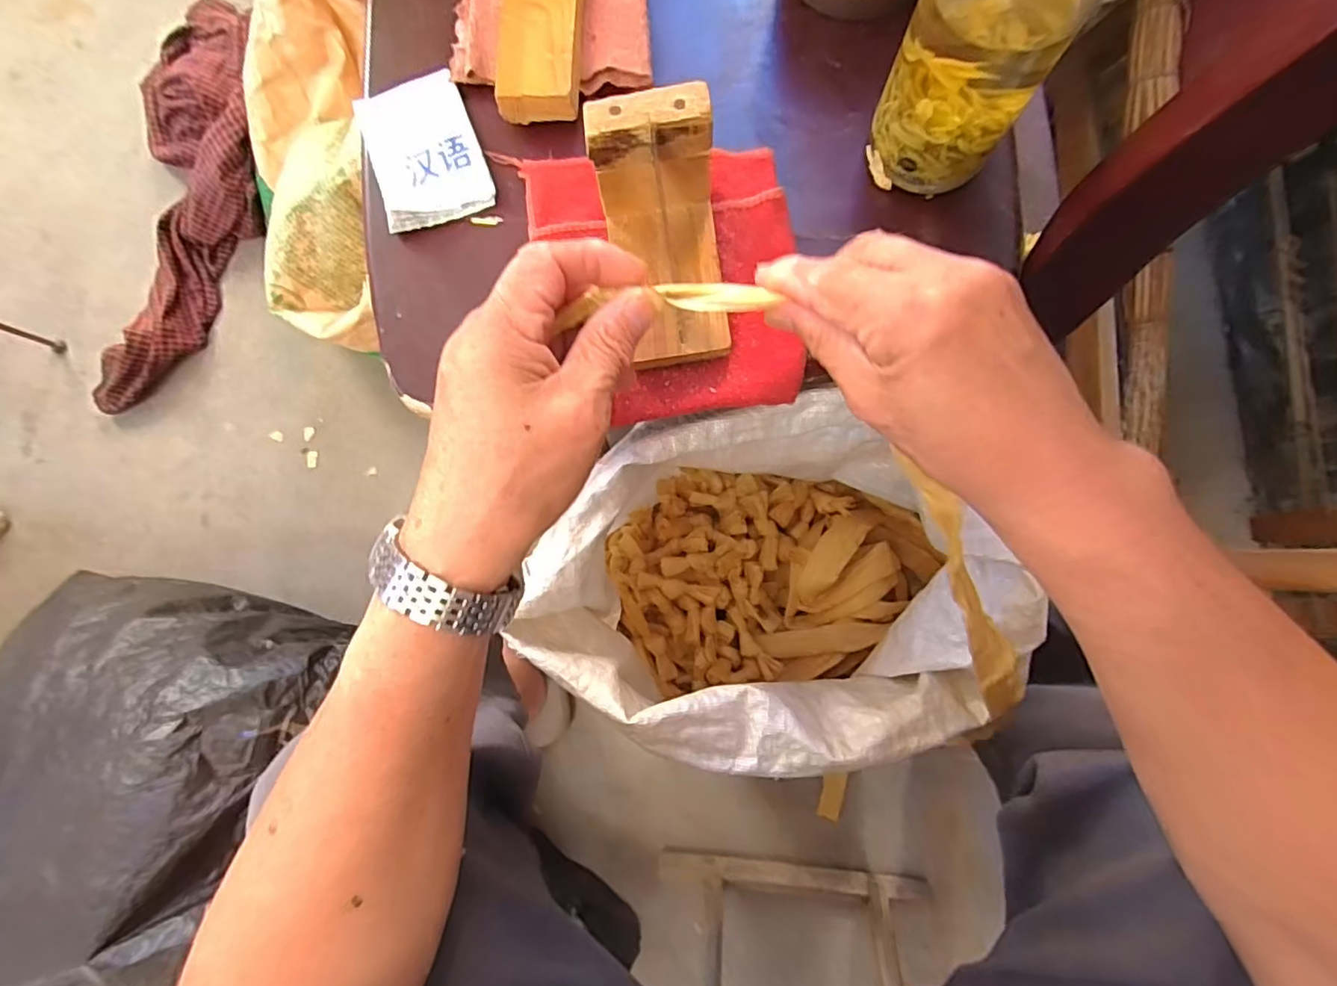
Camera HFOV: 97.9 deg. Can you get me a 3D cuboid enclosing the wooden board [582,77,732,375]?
[{"bbox_3d":[-0.002,-0.129,0.298,0.060,0.069,0.107,-9,83,3],"label":"wooden board"}]

